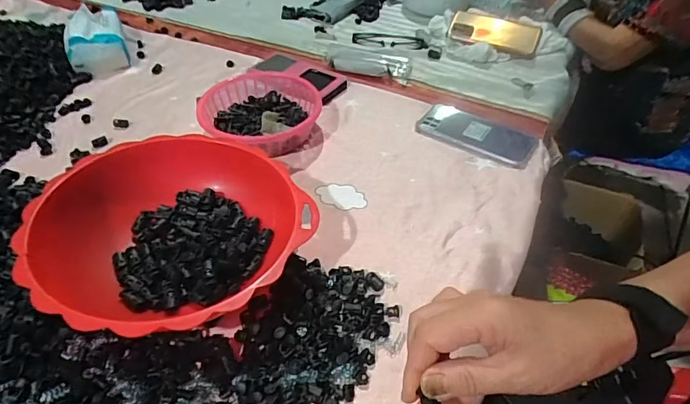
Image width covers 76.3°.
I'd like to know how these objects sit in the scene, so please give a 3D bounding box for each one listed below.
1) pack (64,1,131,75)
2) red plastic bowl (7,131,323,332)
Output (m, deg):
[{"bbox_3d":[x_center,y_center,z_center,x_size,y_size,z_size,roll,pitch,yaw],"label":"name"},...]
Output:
[{"bbox_3d":[-0.443,-0.294,0.782,0.093,0.067,0.151,-18,48,-17],"label":"pack"},{"bbox_3d":[-0.160,0.037,0.437,0.232,0.105,0.233,0,45,0],"label":"red plastic bowl"}]

